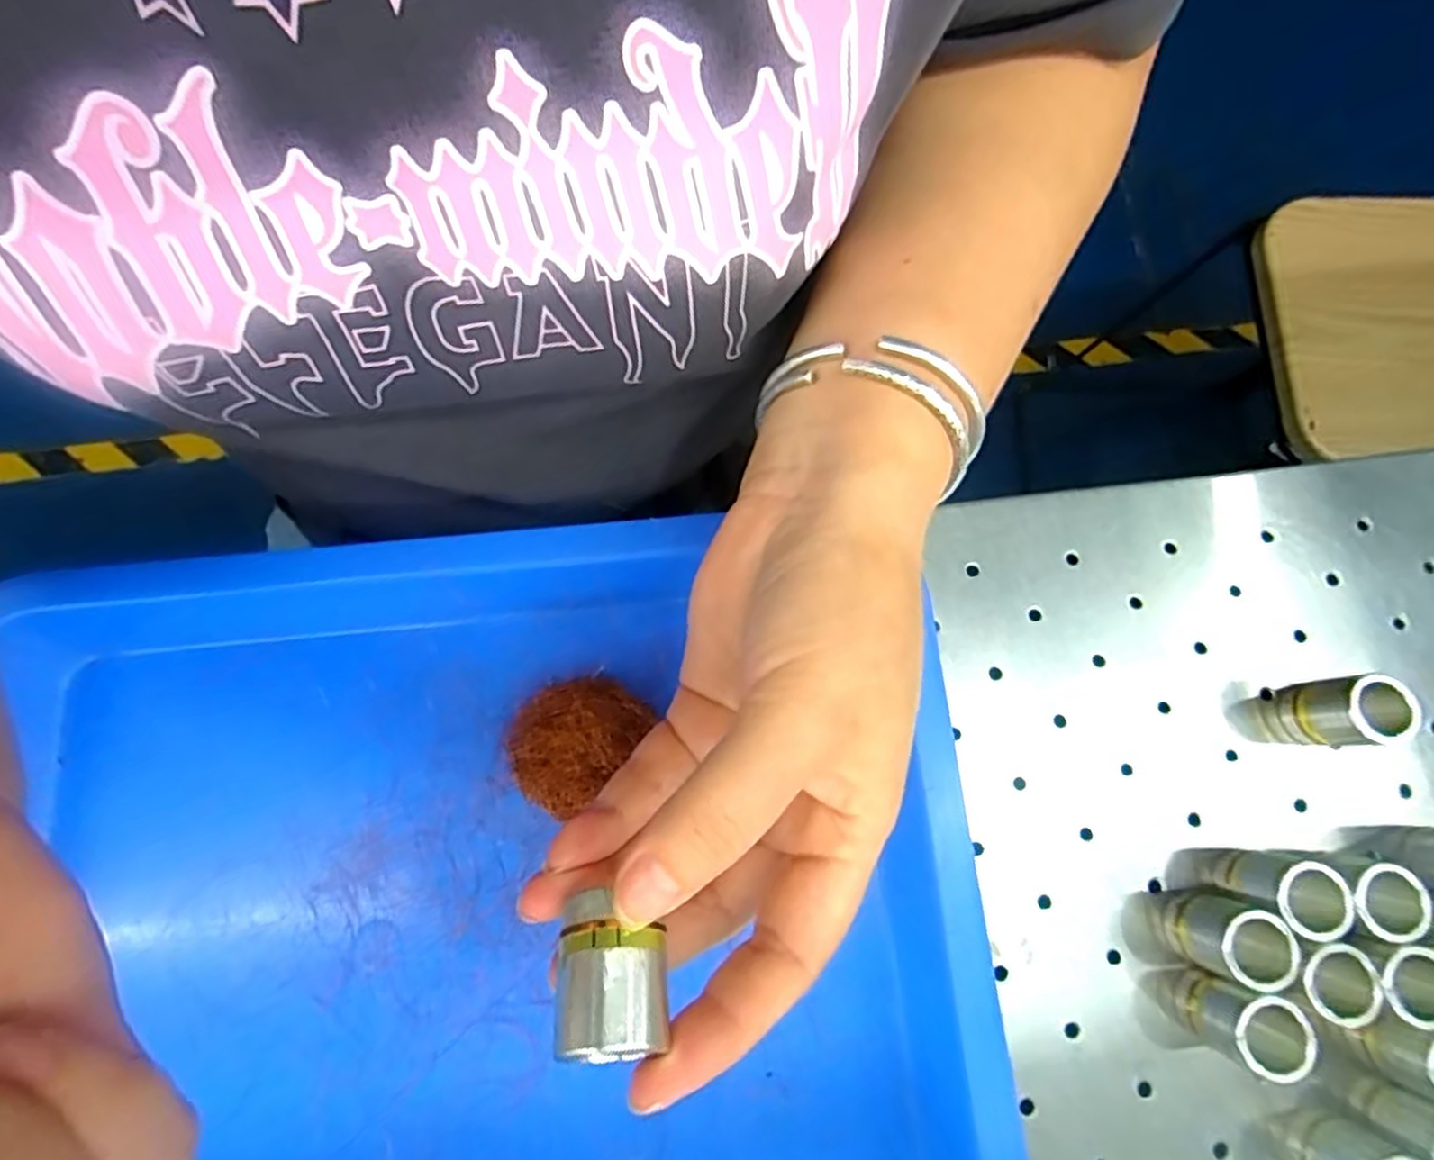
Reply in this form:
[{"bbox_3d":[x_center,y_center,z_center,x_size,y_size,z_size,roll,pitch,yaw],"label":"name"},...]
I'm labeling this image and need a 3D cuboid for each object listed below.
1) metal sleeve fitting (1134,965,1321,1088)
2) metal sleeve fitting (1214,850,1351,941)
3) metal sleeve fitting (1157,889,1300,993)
[{"bbox_3d":[0.162,0.138,0.221,0.023,0.033,0.021,0,77,-2],"label":"metal sleeve fitting"},{"bbox_3d":[0.183,0.102,0.231,0.022,0.032,0.022,15,77,2],"label":"metal sleeve fitting"},{"bbox_3d":[0.165,0.114,0.227,0.023,0.032,0.023,7,77,0],"label":"metal sleeve fitting"}]

